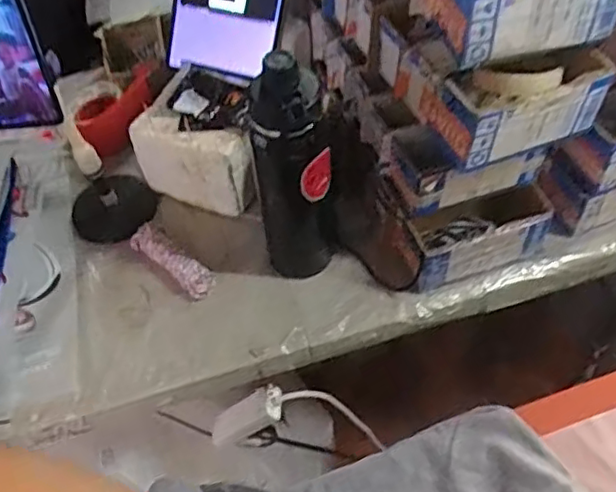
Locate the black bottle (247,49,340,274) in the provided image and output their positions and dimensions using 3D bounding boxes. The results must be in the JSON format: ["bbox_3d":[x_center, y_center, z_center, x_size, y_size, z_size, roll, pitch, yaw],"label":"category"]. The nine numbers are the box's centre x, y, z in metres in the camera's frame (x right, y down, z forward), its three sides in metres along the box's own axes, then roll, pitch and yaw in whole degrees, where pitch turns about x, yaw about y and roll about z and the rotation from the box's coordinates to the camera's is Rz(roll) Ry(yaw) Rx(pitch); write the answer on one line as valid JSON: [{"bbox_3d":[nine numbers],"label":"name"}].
[{"bbox_3d":[-0.013,-0.068,0.643,0.084,0.274,0.069,-5,52,0],"label":"black bottle"}]

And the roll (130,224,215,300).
[{"bbox_3d":[-0.165,0.017,0.744,0.130,0.023,0.034,33,61,25],"label":"roll"}]

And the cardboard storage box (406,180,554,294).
[{"bbox_3d":[0.192,-0.012,0.706,0.165,0.080,0.072,-18,54,-10],"label":"cardboard storage box"}]

